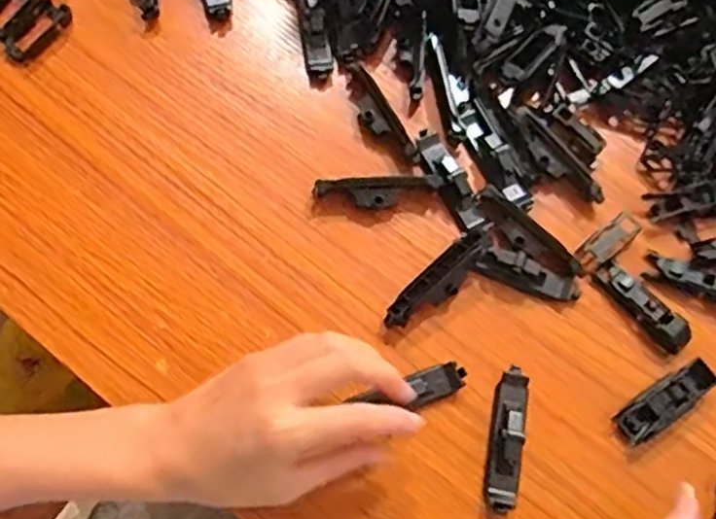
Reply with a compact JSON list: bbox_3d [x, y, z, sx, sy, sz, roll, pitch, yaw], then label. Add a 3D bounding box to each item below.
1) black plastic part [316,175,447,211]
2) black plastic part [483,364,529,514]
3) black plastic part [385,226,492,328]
[{"bbox_3d":[0.013,-0.042,0.434,0.079,0.021,0.016,-3,71,-5],"label":"black plastic part"},{"bbox_3d":[0.084,0.100,0.391,0.019,0.017,0.078,12,71,0],"label":"black plastic part"},{"bbox_3d":[0.048,0.013,0.414,0.076,0.022,0.022,-40,78,-15],"label":"black plastic part"}]

